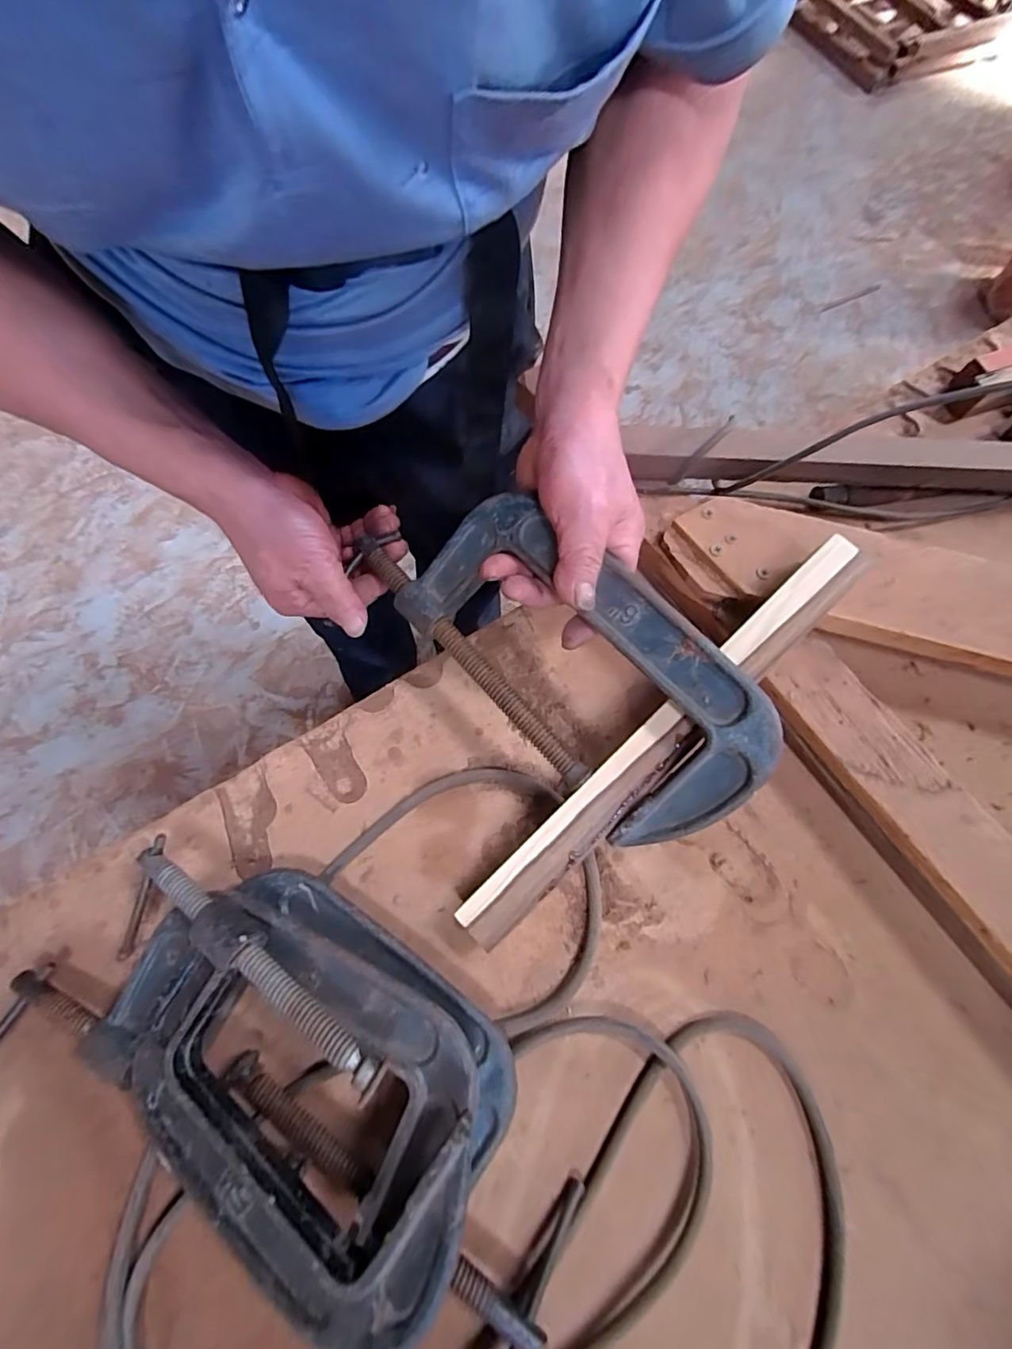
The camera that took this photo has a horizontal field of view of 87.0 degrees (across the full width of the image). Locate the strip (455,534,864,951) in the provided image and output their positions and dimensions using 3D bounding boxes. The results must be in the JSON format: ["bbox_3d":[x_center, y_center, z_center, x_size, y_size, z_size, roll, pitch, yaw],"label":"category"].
[{"bbox_3d":[0.095,0.039,0.322,0.322,0.013,0.030,-44,76,-2],"label":"strip"}]

